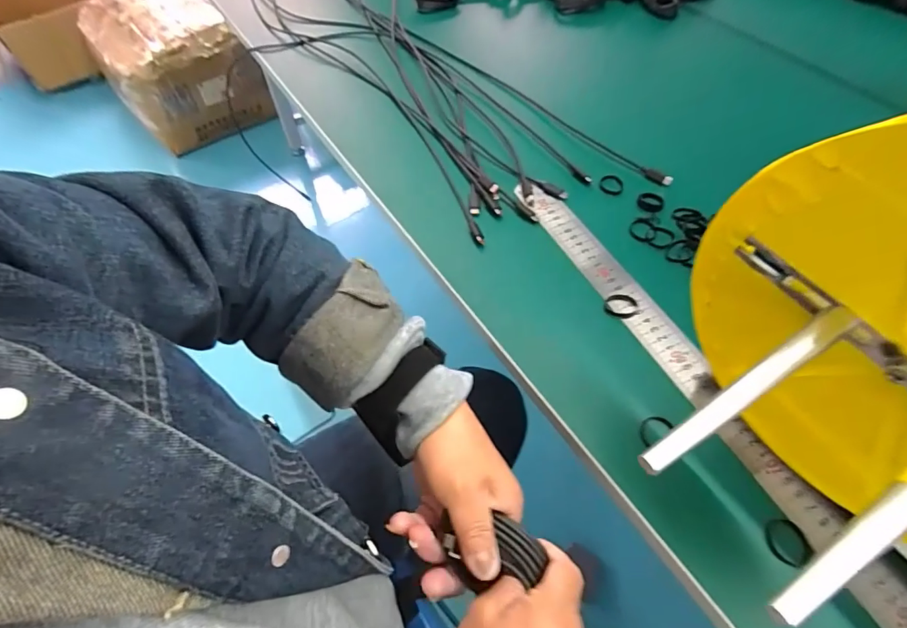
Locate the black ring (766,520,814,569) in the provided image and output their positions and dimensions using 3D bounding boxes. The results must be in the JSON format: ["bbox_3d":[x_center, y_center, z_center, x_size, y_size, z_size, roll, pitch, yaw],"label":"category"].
[{"bbox_3d":[0.217,0.149,0.300,0.026,0.004,0.028,0,56,0],"label":"black ring"}]

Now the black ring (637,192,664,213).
[{"bbox_3d":[0.203,-0.116,0.474,0.025,0.004,0.028,22,59,15],"label":"black ring"}]

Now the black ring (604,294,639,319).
[{"bbox_3d":[0.148,-0.007,0.410,0.028,0.005,0.025,-4,56,-2],"label":"black ring"}]

